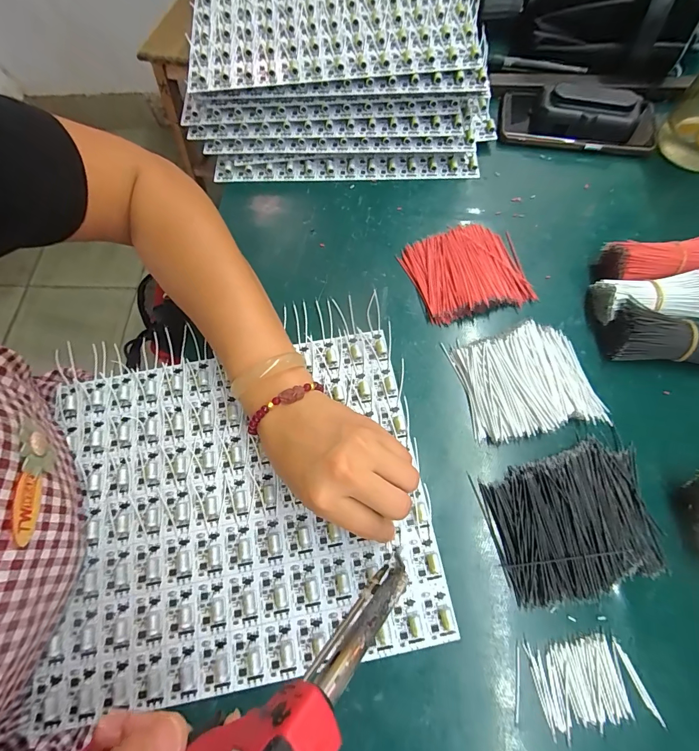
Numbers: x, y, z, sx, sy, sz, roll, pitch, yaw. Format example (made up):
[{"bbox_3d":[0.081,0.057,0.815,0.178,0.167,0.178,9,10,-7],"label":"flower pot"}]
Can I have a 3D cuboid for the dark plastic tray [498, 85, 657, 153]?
[{"bbox_3d":[0.261,-0.294,0.391,0.173,0.037,0.076,9,74,8],"label":"dark plastic tray"}]

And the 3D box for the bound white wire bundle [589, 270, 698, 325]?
[{"bbox_3d":[0.271,-0.068,0.317,0.092,0.038,0.040,-2,72,5],"label":"bound white wire bundle"}]

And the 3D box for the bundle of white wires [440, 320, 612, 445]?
[{"bbox_3d":[0.151,0.003,0.300,0.110,0.020,0.091,-13,72,1],"label":"bundle of white wires"}]

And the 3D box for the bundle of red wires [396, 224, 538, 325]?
[{"bbox_3d":[0.112,-0.100,0.339,0.108,0.015,0.090,-14,72,1],"label":"bundle of red wires"}]

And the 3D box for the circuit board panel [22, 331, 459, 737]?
[{"bbox_3d":[-0.086,0.097,0.279,0.283,0.016,0.241,-11,71,-1],"label":"circuit board panel"}]

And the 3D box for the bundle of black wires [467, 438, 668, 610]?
[{"bbox_3d":[0.167,0.107,0.263,0.120,0.019,0.094,-17,72,0],"label":"bundle of black wires"}]

